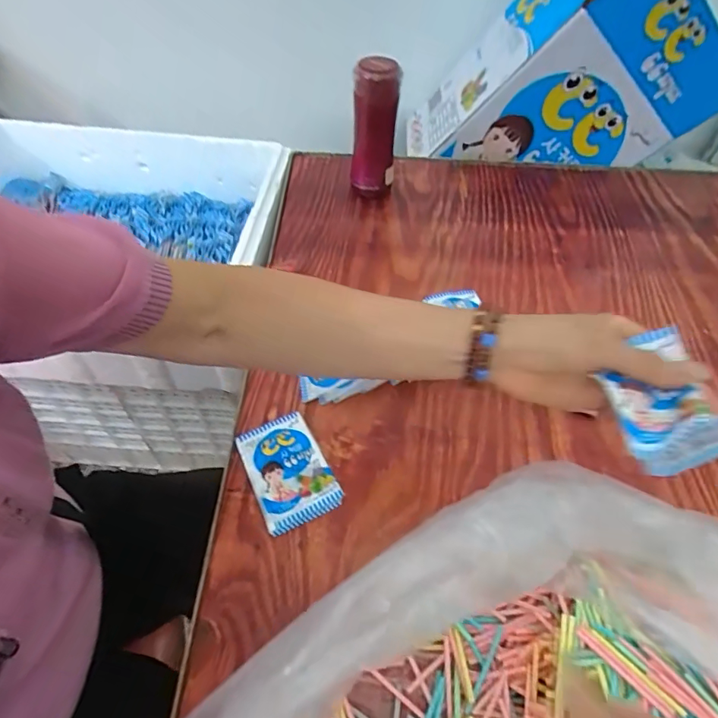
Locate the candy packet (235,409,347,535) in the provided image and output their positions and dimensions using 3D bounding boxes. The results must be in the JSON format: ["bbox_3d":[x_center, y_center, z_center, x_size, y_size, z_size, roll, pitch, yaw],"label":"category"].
[{"bbox_3d":[-0.069,0.105,0.433,0.071,0.010,0.109,-20,55,-19],"label":"candy packet"}]

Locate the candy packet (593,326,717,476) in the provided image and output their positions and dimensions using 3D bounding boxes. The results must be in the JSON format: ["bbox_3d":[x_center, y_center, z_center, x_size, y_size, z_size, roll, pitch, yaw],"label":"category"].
[{"bbox_3d":[0.176,0.016,0.260,0.049,0.036,0.097,16,47,9],"label":"candy packet"}]

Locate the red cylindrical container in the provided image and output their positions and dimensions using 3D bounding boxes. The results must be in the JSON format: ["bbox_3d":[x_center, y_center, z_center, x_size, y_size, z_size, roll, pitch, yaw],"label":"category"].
[{"bbox_3d":[0.023,-0.344,0.674,0.067,0.180,0.083,5,51,0],"label":"red cylindrical container"}]

